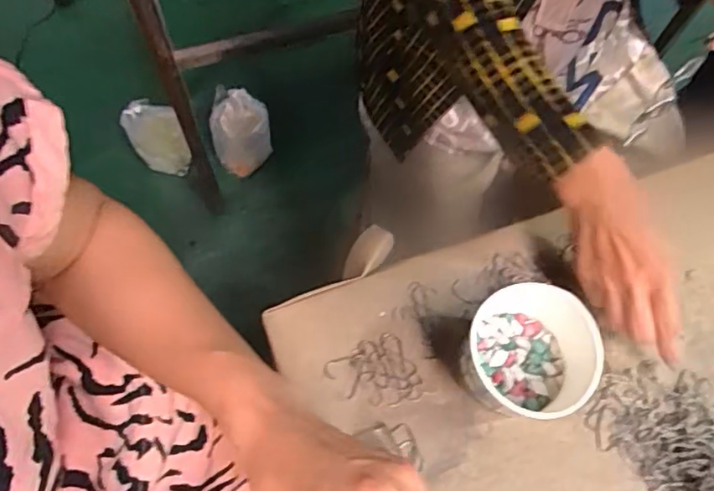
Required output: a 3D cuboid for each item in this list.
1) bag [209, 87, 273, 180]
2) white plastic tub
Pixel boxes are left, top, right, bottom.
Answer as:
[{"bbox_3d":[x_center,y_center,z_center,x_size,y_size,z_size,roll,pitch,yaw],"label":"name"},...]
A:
[{"bbox_3d":[-0.276,-0.272,1.348,0.136,0.207,0.108,-11,67,-8],"label":"bag"},{"bbox_3d":[0.136,0.090,0.435,0.101,0.076,0.092,1,66,-3],"label":"white plastic tub"}]

